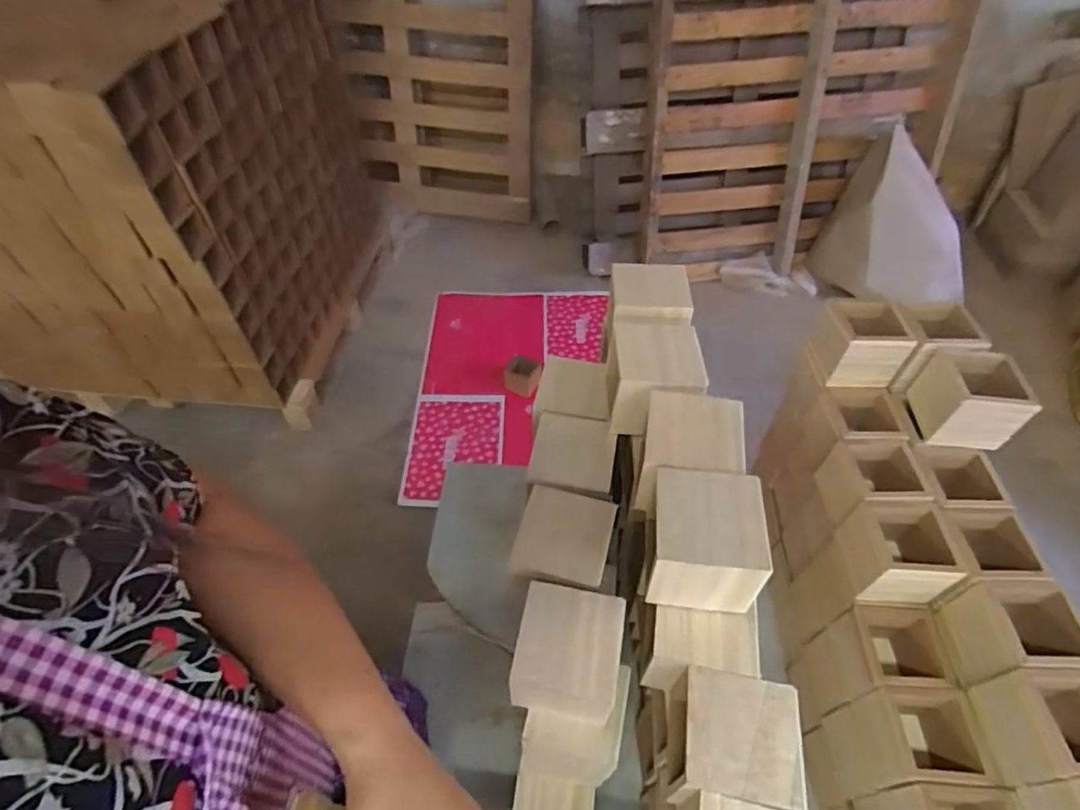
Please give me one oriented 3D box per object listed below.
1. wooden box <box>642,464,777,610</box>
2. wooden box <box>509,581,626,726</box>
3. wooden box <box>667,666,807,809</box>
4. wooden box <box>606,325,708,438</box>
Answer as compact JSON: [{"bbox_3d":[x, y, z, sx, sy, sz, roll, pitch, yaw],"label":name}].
[{"bbox_3d":[0.145,0.124,0.511,0.093,0.085,0.102,5,51,4],"label":"wooden box"},{"bbox_3d":[0.024,0.236,0.521,0.092,0.082,0.106,7,51,6],"label":"wooden box"},{"bbox_3d":[0.160,0.297,0.494,0.105,0.103,0.106,10,52,8],"label":"wooden box"},{"bbox_3d":[0.125,-0.029,0.641,0.101,0.091,0.103,2,51,2],"label":"wooden box"}]

